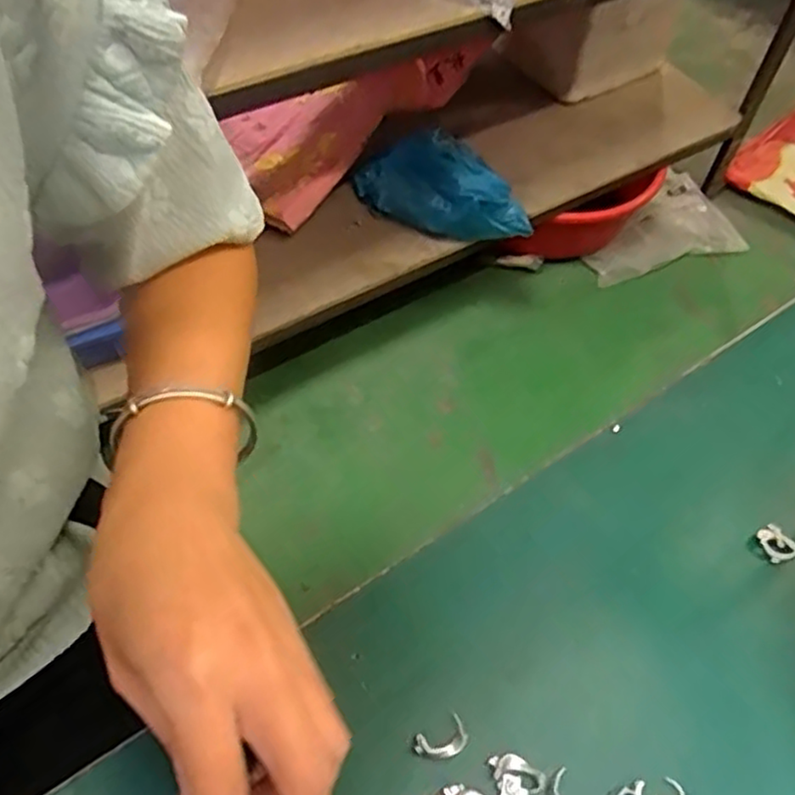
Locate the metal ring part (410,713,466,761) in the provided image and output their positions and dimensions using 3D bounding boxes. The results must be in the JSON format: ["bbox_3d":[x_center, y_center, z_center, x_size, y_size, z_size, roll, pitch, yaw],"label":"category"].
[{"bbox_3d":[0.016,0.126,0.249,0.020,0.004,0.012,-20,59,-15],"label":"metal ring part"}]

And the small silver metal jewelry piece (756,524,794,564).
[{"bbox_3d":[0.168,0.065,0.302,0.013,0.004,0.017,-32,61,-3],"label":"small silver metal jewelry piece"}]

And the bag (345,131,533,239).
[{"bbox_3d":[0.070,-0.345,1.113,0.312,0.113,0.121,18,57,10],"label":"bag"}]

